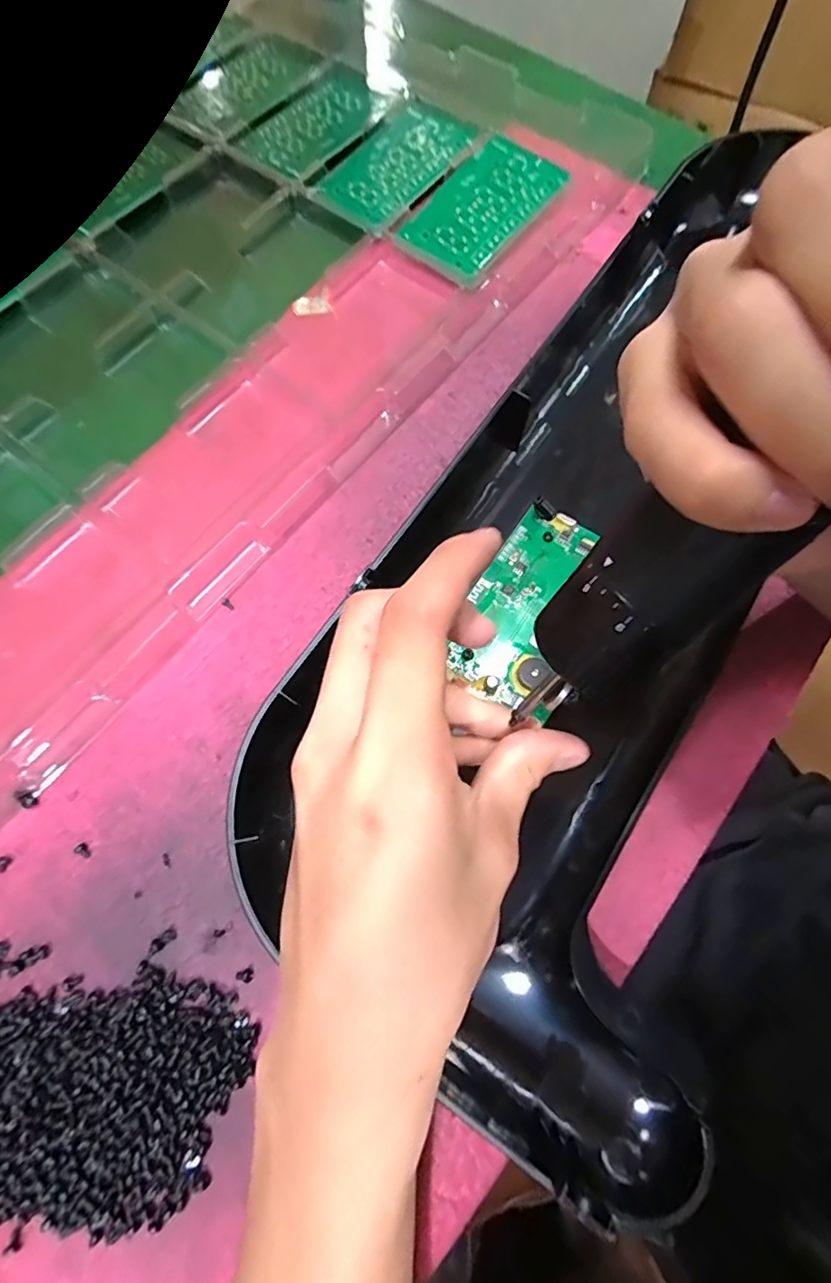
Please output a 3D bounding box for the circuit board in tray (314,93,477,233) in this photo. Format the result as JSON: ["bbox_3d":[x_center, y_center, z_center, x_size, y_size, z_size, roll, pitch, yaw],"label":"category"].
[{"bbox_3d":[-0.015,-0.316,0.358,0.066,0.006,0.111,36,77,12],"label":"circuit board in tray"}]

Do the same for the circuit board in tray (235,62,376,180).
[{"bbox_3d":[-0.067,-0.359,0.375,0.060,0.004,0.114,33,76,11],"label":"circuit board in tray"}]

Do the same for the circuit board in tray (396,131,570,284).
[{"bbox_3d":[0.042,-0.272,0.344,0.062,0.010,0.107,37,77,12],"label":"circuit board in tray"}]

